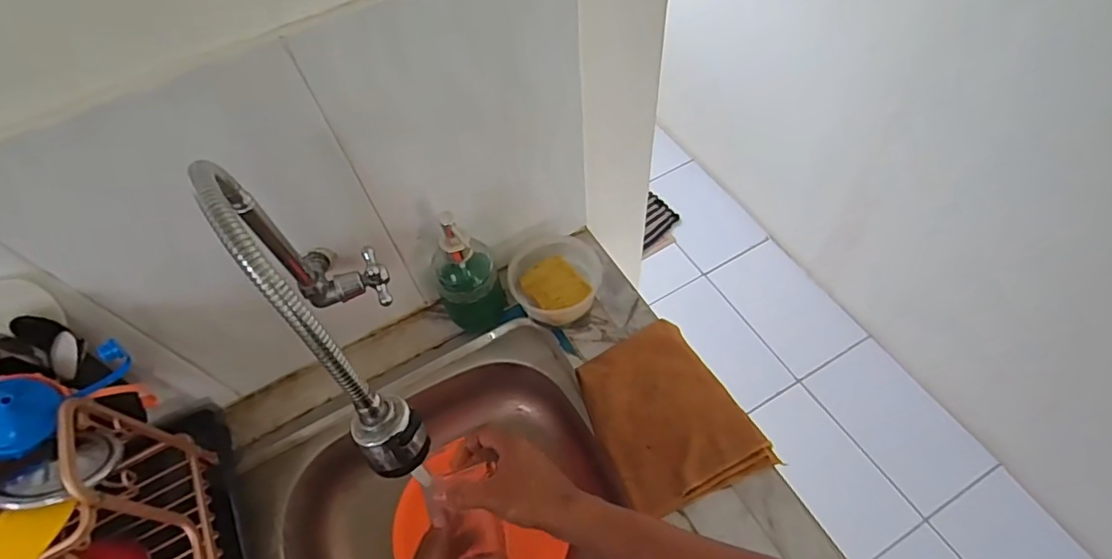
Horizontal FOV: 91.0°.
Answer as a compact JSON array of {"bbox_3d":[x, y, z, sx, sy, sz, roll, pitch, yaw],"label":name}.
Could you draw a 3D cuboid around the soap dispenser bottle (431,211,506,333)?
[{"bbox_3d":[-0.106,-0.002,0.655,0.073,0.197,0.060,-22,59,-9],"label":"soap dispenser bottle"}]

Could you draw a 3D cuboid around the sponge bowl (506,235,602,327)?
[{"bbox_3d":[0.000,0.004,0.702,0.115,0.053,0.103,2,58,6],"label":"sponge bowl"}]

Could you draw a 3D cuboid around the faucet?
[{"bbox_3d":[-0.176,0.011,0.426,0.075,0.233,0.254,-30,60,-14],"label":"faucet"}]

